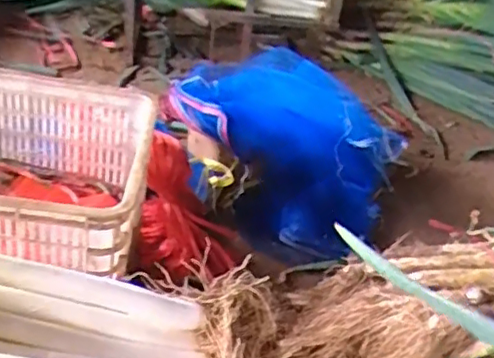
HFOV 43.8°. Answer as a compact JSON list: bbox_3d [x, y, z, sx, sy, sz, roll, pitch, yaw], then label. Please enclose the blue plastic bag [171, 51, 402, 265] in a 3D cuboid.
[{"bbox_3d":[0.080,-0.050,1.253,0.398,0.265,0.300,28,36,24],"label":"blue plastic bag"}]

